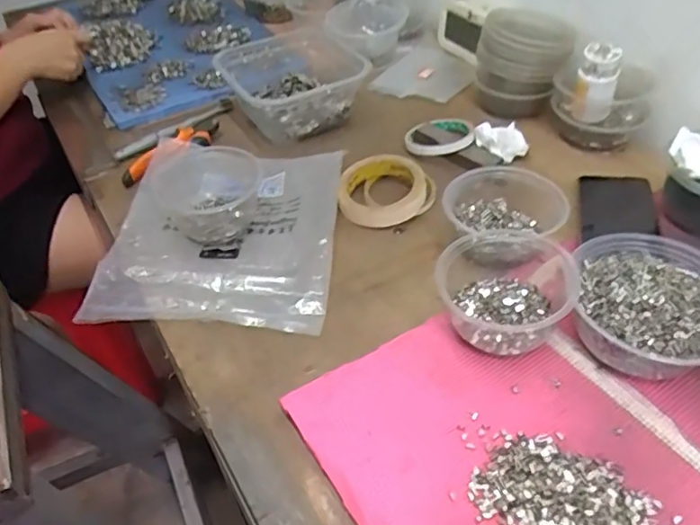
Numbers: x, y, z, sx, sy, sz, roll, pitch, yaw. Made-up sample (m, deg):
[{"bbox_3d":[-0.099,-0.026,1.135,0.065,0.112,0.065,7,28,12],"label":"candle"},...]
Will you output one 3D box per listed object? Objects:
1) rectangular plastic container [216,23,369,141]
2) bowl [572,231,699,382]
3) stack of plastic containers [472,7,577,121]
[{"bbox_3d":[-0.078,-0.256,0.806,0.194,0.063,0.194,-11,45,-8],"label":"rectangular plastic container"},{"bbox_3d":[0.251,0.036,0.483,0.122,0.057,0.131,-3,45,3],"label":"bowl"},{"bbox_3d":[0.229,-0.267,0.757,0.111,0.100,0.106,21,51,24],"label":"stack of plastic containers"}]

